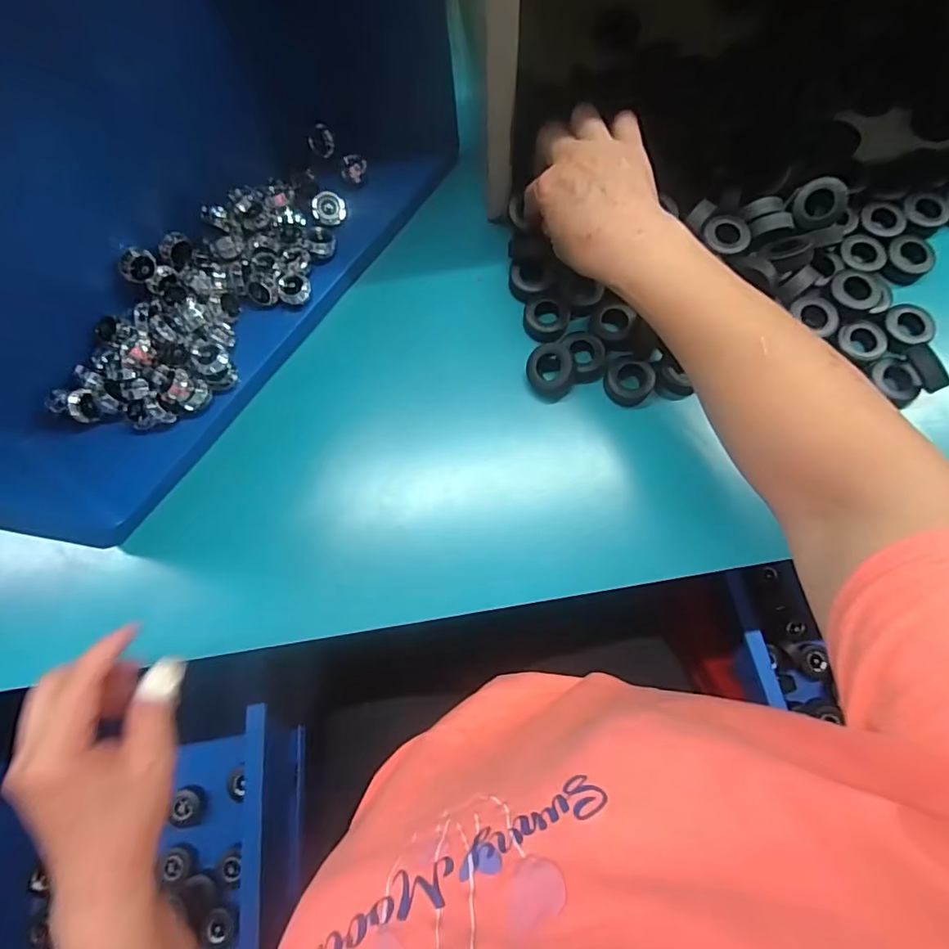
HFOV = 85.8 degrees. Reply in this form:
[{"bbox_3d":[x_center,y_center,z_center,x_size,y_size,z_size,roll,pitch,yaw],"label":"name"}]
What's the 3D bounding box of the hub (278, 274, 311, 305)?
[{"bbox_3d":[-0.142,-0.145,0.402,0.022,0.015,0.021,4,79,1],"label":"hub"}]

